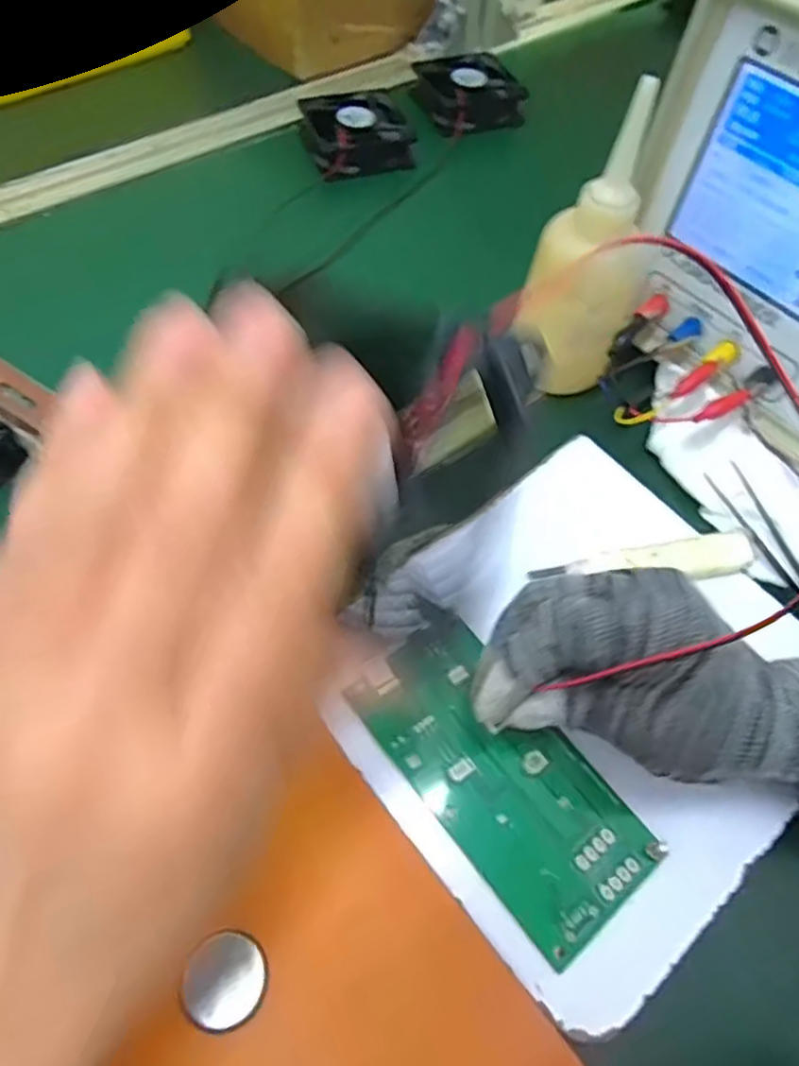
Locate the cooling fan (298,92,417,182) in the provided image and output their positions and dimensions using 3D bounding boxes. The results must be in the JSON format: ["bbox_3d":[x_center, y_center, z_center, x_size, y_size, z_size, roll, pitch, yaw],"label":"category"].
[{"bbox_3d":[-0.035,-0.324,0.548,0.083,0.028,0.074,-11,58,-10],"label":"cooling fan"}]

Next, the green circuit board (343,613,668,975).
[{"bbox_3d":[0.042,0.100,0.284,0.065,0.009,0.132,-36,70,-23],"label":"green circuit board"}]

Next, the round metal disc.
[{"bbox_3d":[-0.061,0.157,0.236,0.028,0.004,0.030,6,70,-18],"label":"round metal disc"}]

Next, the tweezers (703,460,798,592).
[{"bbox_3d":[0.202,0.014,0.352,0.017,0.012,0.122,-18,60,-14],"label":"tweezers"}]

